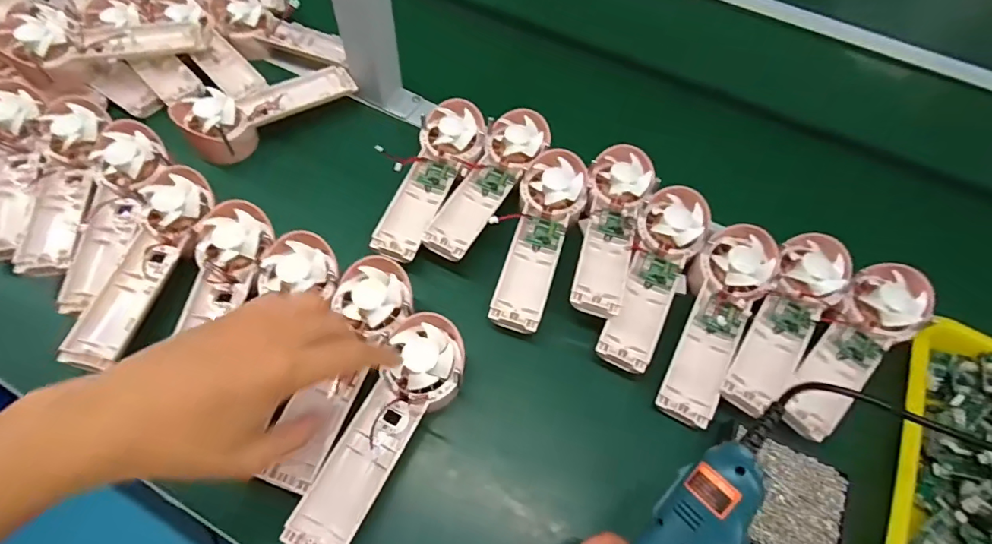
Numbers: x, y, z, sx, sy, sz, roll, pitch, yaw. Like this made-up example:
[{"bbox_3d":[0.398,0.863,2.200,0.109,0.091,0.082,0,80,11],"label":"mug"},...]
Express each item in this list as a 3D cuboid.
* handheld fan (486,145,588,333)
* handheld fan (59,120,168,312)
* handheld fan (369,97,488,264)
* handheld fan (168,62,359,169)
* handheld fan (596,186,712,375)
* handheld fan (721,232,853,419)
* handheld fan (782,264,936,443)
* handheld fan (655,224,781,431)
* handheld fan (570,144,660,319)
[{"bbox_3d":[0.040,-0.031,0.433,0.057,0.033,0.173,16,61,4],"label":"handheld fan"},{"bbox_3d":[-0.338,-0.051,0.427,0.059,0.029,0.176,6,75,1],"label":"handheld fan"},{"bbox_3d":[-0.062,-0.089,0.459,0.059,0.034,0.173,19,61,6],"label":"handheld fan"},{"bbox_3d":[-0.239,-0.179,0.510,0.173,0.049,0.058,-35,69,-21],"label":"handheld fan"},{"bbox_3d":[0.137,0.003,0.419,0.057,0.035,0.171,25,62,9],"label":"handheld fan"},{"bbox_3d":[0.243,0.040,0.399,0.052,0.025,0.177,34,64,14],"label":"handheld fan"},{"bbox_3d":[0.296,0.062,0.390,0.056,0.025,0.173,39,65,16],"label":"handheld fan"},{"bbox_3d":[0.181,0.037,0.402,0.059,0.038,0.171,30,63,12],"label":"handheld fan"},{"bbox_3d":[0.108,-0.040,0.436,0.057,0.026,0.174,14,61,3],"label":"handheld fan"}]

